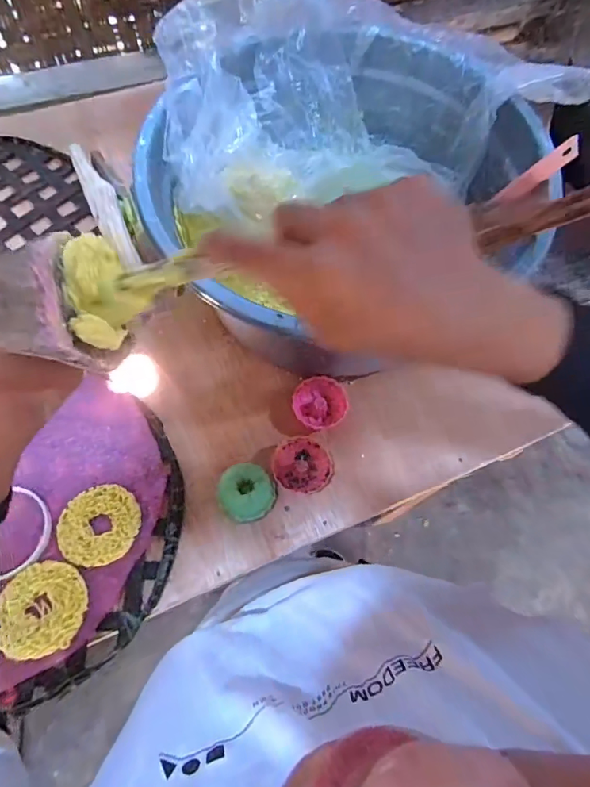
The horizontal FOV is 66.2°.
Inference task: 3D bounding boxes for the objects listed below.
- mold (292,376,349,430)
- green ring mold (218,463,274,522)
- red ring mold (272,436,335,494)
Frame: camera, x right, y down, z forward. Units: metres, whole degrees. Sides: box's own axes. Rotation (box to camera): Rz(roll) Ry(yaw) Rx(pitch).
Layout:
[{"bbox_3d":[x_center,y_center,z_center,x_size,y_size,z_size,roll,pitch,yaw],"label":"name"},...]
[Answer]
[{"bbox_3d":[0.029,0.010,0.523,0.060,0.019,0.057,1,67,-2],"label":"mold"},{"bbox_3d":[-0.049,0.103,0.470,0.054,0.035,0.055,-15,68,-9],"label":"green ring mold"},{"bbox_3d":[0.009,0.076,0.489,0.063,0.020,0.060,1,67,-2],"label":"red ring mold"}]

